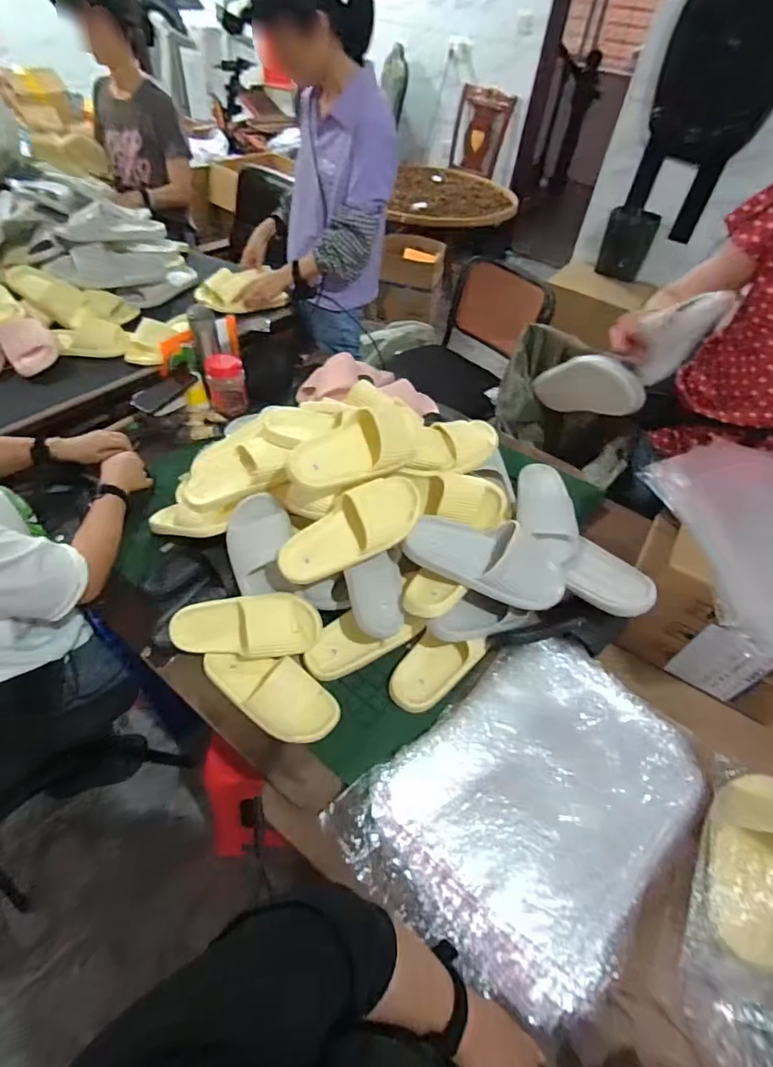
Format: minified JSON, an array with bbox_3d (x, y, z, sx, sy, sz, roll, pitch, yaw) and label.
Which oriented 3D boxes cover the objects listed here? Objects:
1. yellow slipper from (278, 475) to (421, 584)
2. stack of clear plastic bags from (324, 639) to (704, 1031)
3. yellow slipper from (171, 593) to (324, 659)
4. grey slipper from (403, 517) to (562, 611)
[{"bbox_3d":[-0.057,-0.013,0.782,0.247,0.078,0.093,-33,58,-8],"label":"yellow slipper"},{"bbox_3d":[0.222,0.373,0.731,0.364,0.069,0.474,38,56,24],"label":"stack of clear plastic bags"},{"bbox_3d":[-0.232,0.154,0.835,0.238,0.075,0.104,-5,92,0],"label":"yellow slipper"},{"bbox_3d":[0.170,0.040,0.835,0.280,0.078,0.124,22,79,1],"label":"grey slipper"}]

